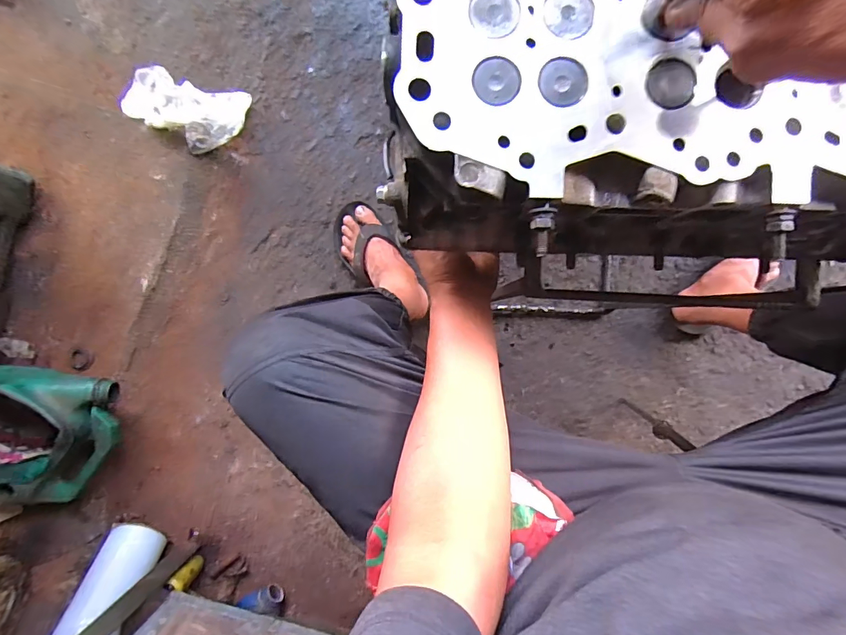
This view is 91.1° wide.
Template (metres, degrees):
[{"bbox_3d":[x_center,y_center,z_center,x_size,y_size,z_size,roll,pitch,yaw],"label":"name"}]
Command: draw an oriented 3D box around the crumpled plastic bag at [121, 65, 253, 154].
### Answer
[{"bbox_3d":[-0.450,-0.389,0.778,0.227,0.072,0.141,16,90,2],"label":"crumpled plastic bag"}]

